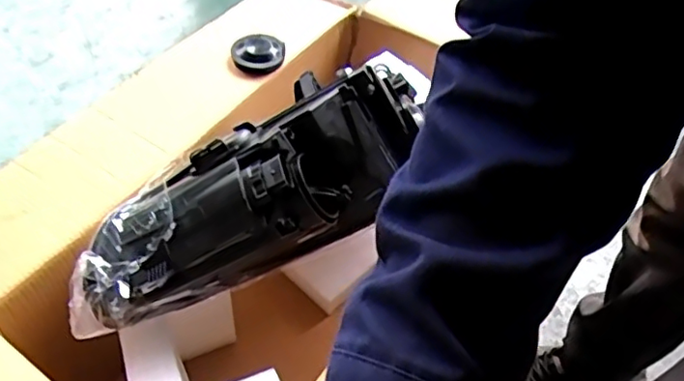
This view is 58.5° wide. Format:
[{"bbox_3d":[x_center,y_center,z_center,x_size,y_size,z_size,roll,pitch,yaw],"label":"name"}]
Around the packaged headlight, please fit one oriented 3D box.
[{"bbox_3d":[-0.104,0.000,0.672,0.434,0.147,0.176,-32,58,-11],"label":"packaged headlight"}]

